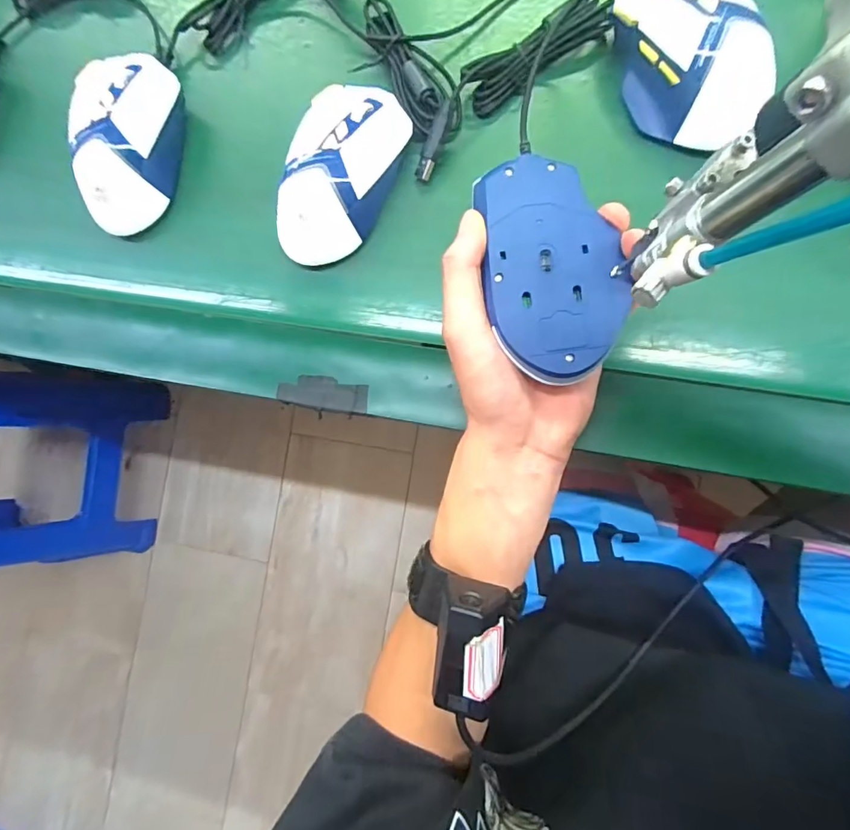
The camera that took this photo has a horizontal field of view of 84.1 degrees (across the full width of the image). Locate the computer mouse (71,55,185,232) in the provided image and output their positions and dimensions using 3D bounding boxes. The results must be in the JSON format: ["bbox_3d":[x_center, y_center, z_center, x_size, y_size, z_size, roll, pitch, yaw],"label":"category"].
[{"bbox_3d":[-0.208,-0.196,0.332,0.062,0.036,0.120,3,87,0],"label":"computer mouse"}]

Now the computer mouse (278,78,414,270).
[{"bbox_3d":[-0.056,-0.161,0.316,0.063,0.041,0.120,23,87,1],"label":"computer mouse"}]

